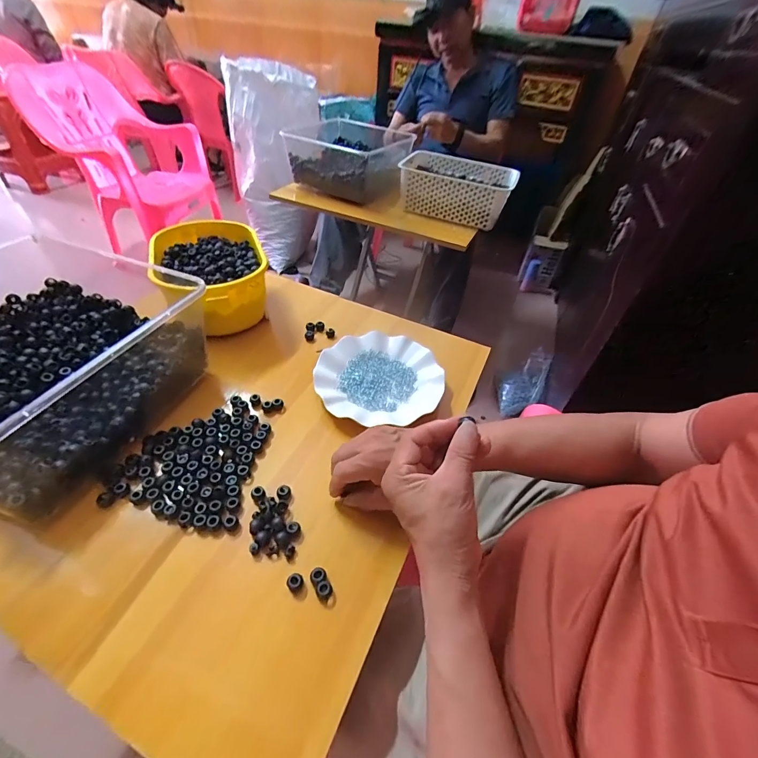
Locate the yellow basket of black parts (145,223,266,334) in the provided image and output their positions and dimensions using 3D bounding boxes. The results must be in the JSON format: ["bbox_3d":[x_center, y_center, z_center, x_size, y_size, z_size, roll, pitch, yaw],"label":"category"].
[{"bbox_3d":[-0.273,-0.175,0.604,0.165,0.115,0.252,-16,48,-22],"label":"yellow basket of black parts"}]

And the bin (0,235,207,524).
[{"bbox_3d":[-0.395,-0.022,0.421,0.282,0.128,0.299,15,45,10],"label":"bin"}]

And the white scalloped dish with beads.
[{"bbox_3d":[-0.002,-0.004,0.544,0.177,0.026,0.167,4,44,-3],"label":"white scalloped dish with beads"}]

